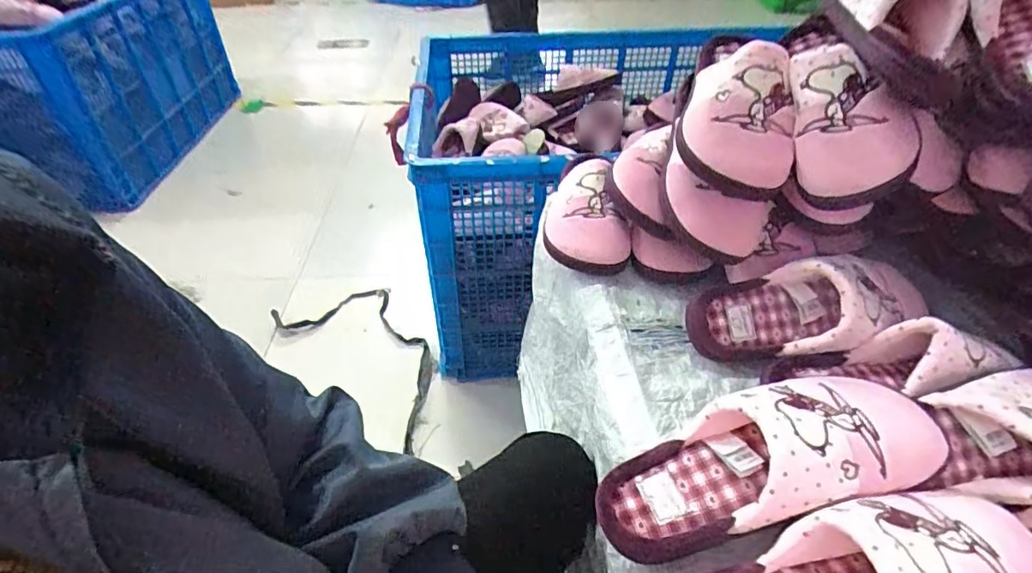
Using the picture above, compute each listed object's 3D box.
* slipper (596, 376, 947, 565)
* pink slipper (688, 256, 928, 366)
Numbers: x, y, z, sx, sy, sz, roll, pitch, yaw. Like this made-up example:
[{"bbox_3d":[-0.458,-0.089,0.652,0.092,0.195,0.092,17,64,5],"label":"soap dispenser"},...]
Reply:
[{"bbox_3d":[0.177,0.121,0.372,0.243,0.072,0.088,-23,42,6],"label":"slipper"},{"bbox_3d":[0.290,0.021,0.502,0.235,0.079,0.087,-7,42,-7],"label":"pink slipper"}]

